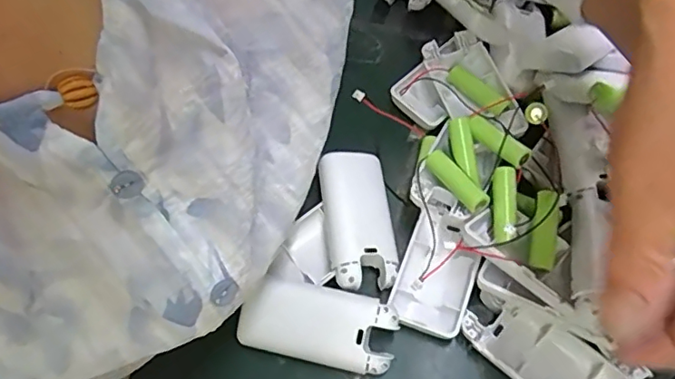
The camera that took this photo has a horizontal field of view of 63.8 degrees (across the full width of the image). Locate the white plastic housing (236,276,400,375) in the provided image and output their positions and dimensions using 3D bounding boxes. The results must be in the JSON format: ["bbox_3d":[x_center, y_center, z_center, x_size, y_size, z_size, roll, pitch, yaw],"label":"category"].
[{"bbox_3d":[-0.013,0.081,0.328,0.093,0.010,0.044,9,80,12],"label":"white plastic housing"}]

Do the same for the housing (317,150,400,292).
[{"bbox_3d":[0.013,0.020,0.361,0.042,0.023,0.094,-8,63,0],"label":"housing"}]

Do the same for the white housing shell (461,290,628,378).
[{"bbox_3d":[0.121,0.100,0.321,0.093,0.016,0.045,38,71,21],"label":"white housing shell"}]

